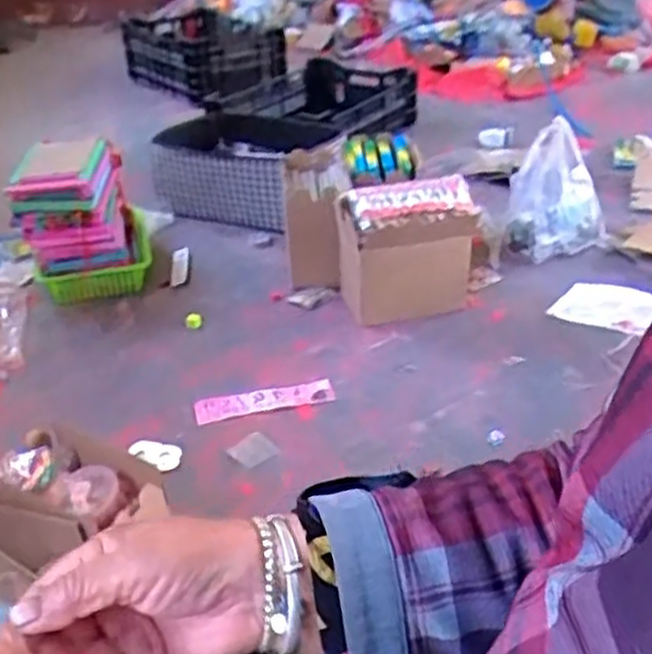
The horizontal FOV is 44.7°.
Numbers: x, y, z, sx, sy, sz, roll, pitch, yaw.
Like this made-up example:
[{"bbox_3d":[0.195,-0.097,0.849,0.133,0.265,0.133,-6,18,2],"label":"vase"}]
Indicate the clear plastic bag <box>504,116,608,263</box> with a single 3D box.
[{"bbox_3d":[0.512,-0.293,1.757,0.214,0.248,0.134,11,33,20],"label":"clear plastic bag"}]

